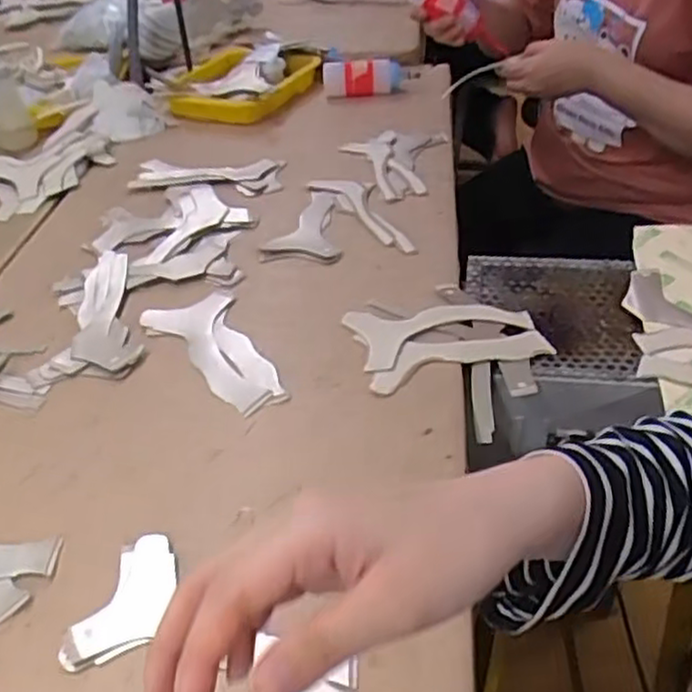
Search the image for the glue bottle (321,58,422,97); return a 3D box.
[{"bbox_3d":[0.040,-0.438,1.185,0.154,0.057,0.061,-4,39,-3],"label":"glue bottle"}]

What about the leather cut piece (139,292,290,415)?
[{"bbox_3d":[-0.116,-0.003,0.706,0.084,0.012,0.199,-29,46,-29],"label":"leather cut piece"}]

